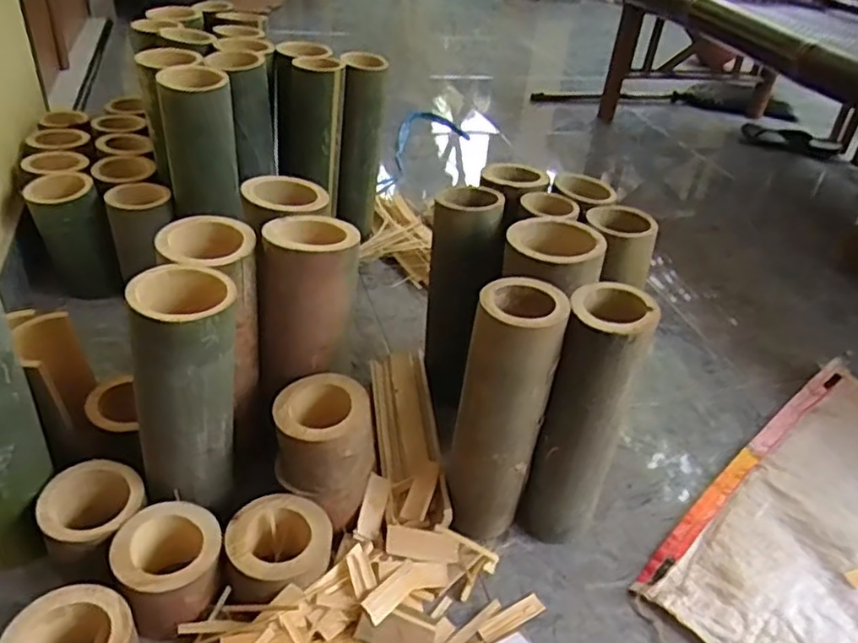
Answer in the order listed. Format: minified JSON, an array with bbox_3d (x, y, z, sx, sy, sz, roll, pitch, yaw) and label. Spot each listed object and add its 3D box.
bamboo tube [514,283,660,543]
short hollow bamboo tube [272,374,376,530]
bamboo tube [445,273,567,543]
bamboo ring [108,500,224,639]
[{"bbox_3d":[0.154,0.102,0.668,0.080,0.275,0.084,21,37,18],"label":"bamboo tube"},{"bbox_3d":[-0.105,0.127,0.667,0.091,0.124,0.101,-3,37,-15],"label":"short hollow bamboo tube"},{"bbox_3d":[0.069,0.099,0.655,0.080,0.277,0.087,15,36,10],"label":"bamboo tube"},{"bbox_3d":[-0.231,0.219,0.596,0.089,0.059,0.095,5,35,-4],"label":"bamboo ring"}]

